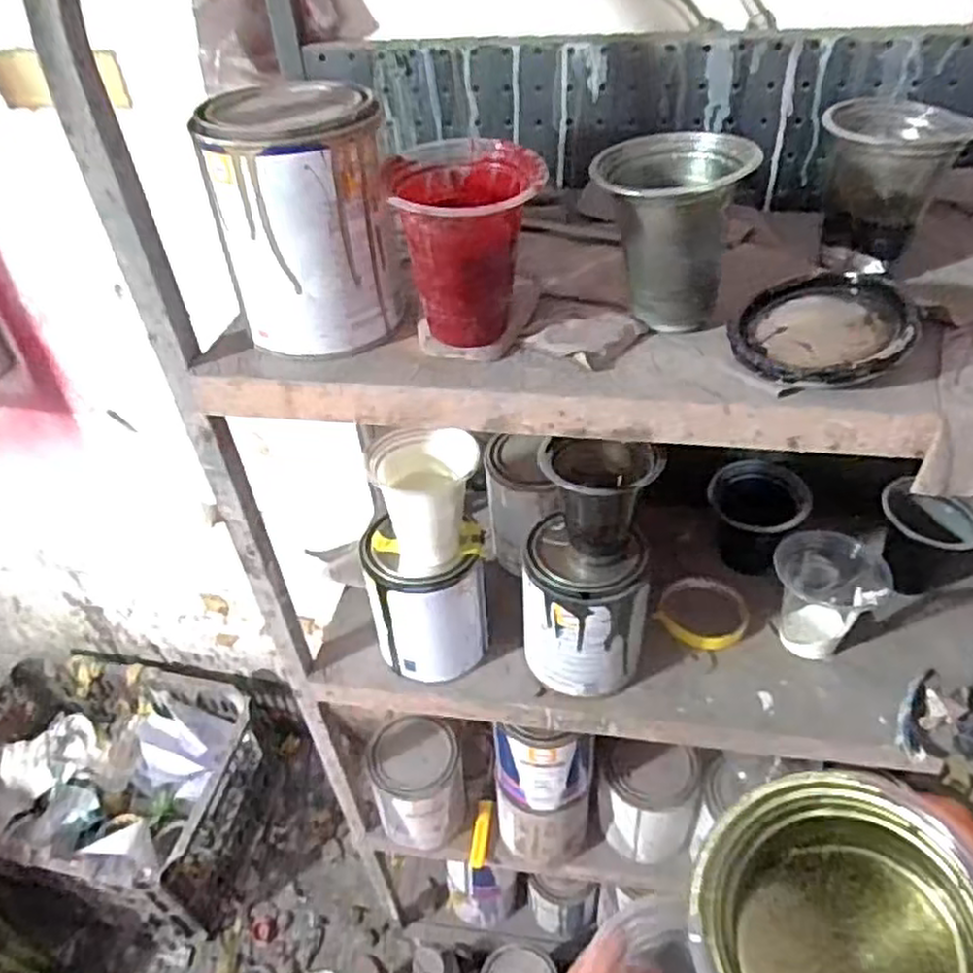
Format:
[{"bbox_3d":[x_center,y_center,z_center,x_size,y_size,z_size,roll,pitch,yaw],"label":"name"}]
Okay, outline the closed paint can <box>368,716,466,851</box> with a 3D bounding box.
[{"bbox_3d":[-0.081,0.350,0.872,0.103,0.127,0.111,-2,41,2],"label":"closed paint can"}]

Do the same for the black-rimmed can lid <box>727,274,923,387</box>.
[{"bbox_3d":[0.190,-0.091,0.419,0.095,0.011,0.083,0,54,26],"label":"black-rimmed can lid"}]

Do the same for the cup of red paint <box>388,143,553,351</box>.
[{"bbox_3d":[-0.007,-0.135,0.425,0.075,0.104,0.074,-2,41,2],"label":"cup of red paint"}]

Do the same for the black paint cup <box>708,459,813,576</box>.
[{"bbox_3d":[0.262,0.034,0.726,0.092,0.084,0.078,26,49,30],"label":"black paint cup"}]

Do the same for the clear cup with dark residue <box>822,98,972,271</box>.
[{"bbox_3d":[0.262,-0.196,0.479,0.080,0.085,0.073,3,42,8],"label":"clear cup with dark residue"}]

